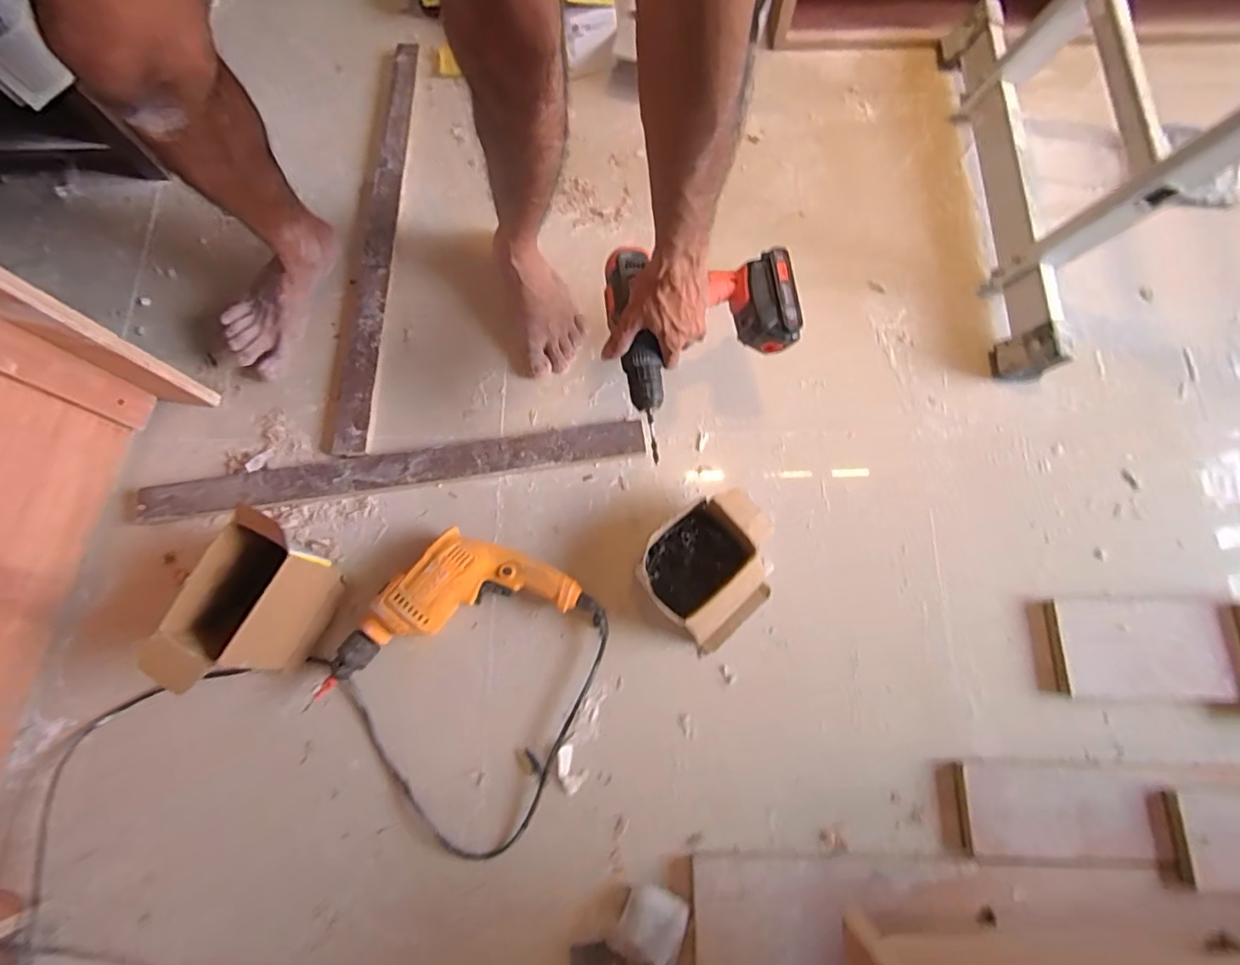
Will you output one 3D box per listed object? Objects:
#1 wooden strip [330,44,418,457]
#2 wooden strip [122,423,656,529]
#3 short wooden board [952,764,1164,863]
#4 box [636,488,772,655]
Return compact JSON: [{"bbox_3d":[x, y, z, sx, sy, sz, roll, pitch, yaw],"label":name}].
[{"bbox_3d":[-0.390,-0.397,0.917,0.062,0.015,0.732,-2,75,10],"label":"wooden strip"},{"bbox_3d":[-0.327,-0.015,0.816,0.714,0.027,0.058,-8,73,0],"label":"wooden strip"},{"bbox_3d":[0.508,0.383,0.667,0.217,0.019,0.092,1,73,2],"label":"short wooden board"},{"bbox_3d":[0.123,0.107,0.742,0.176,0.073,0.152,-42,76,-10],"label":"box"}]

